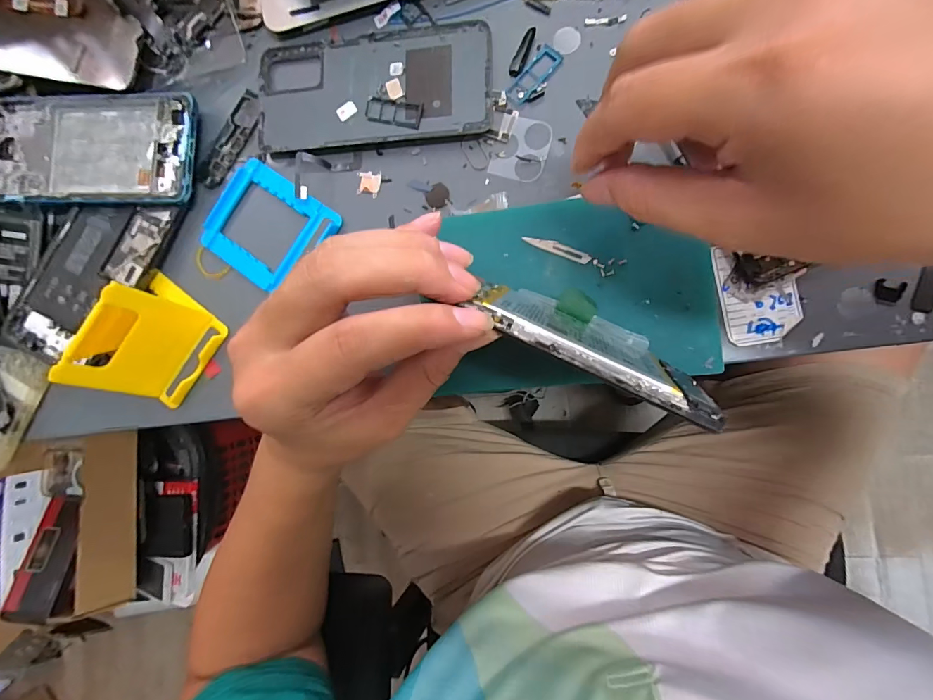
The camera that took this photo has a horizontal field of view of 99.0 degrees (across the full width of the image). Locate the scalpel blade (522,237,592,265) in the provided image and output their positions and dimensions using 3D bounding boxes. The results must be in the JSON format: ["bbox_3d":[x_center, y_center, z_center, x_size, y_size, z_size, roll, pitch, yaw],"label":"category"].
[{"bbox_3d":[0.052,-0.059,0.230,0.039,0.004,0.007,23,92,7],"label":"scalpel blade"}]

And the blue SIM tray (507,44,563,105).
[{"bbox_3d":[0.042,-0.172,0.250,0.016,0.004,0.039,41,94,6],"label":"blue SIM tray"}]

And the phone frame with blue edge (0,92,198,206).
[{"bbox_3d":[-0.268,-0.141,0.279,0.159,0.013,0.079,2,90,7],"label":"phone frame with blue edge"}]

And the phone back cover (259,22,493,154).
[{"bbox_3d":[-0.063,-0.172,0.263,0.156,0.006,0.074,-1,89,7],"label":"phone back cover"}]

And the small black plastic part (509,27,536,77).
[{"bbox_3d":[0.036,-0.188,0.250,0.008,0.004,0.031,26,93,7],"label":"small black plastic part"}]

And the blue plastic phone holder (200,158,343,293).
[{"bbox_3d":[-0.135,-0.082,0.270,0.084,0.009,0.071,35,94,6],"label":"blue plastic phone holder"}]

